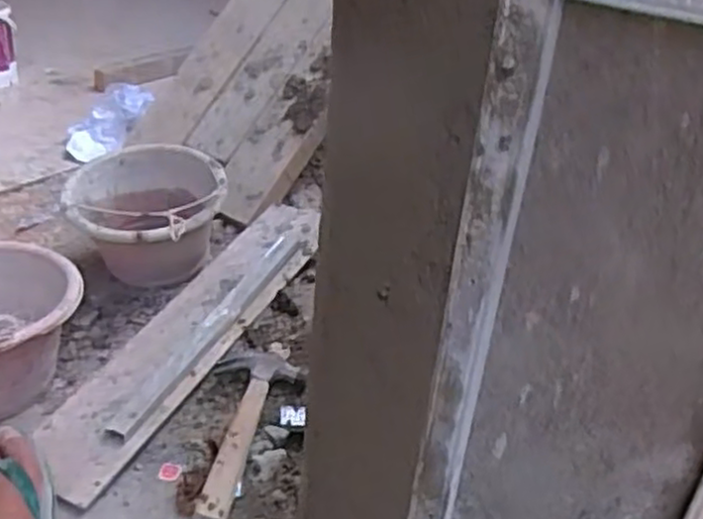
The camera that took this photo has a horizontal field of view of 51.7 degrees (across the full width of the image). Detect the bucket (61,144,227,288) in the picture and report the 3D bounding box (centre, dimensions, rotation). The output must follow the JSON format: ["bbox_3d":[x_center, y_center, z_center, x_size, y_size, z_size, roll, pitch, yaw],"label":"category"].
[{"bbox_3d":[-0.329,-0.053,1.159,0.240,0.169,0.258,-3,31,-14],"label":"bucket"}]

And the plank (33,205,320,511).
[{"bbox_3d":[-0.230,0.095,1.054,0.150,0.034,0.579,18,46,21],"label":"plank"}]

